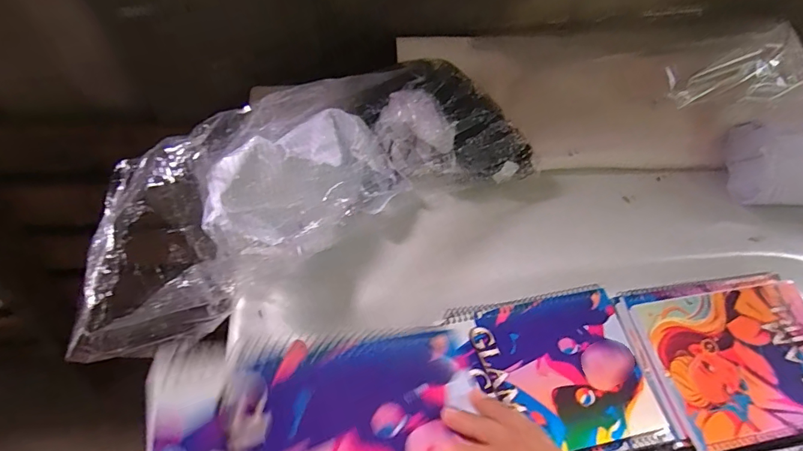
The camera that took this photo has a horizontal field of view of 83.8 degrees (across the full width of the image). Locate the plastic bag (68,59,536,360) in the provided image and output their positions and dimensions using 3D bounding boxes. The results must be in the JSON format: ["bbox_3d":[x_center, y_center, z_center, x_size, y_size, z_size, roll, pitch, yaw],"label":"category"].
[{"bbox_3d":[-0.074,-0.063,0.460,0.482,0.142,0.166,-26,62,-32],"label":"plastic bag"}]

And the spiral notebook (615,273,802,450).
[{"bbox_3d":[0.357,0.137,0.476,0.205,0.026,0.166,-8,59,-7],"label":"spiral notebook"}]

